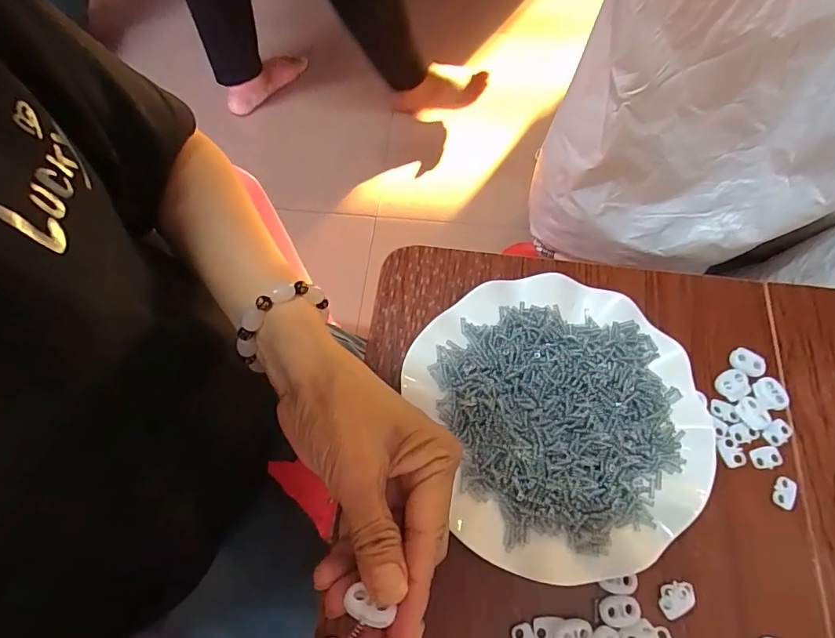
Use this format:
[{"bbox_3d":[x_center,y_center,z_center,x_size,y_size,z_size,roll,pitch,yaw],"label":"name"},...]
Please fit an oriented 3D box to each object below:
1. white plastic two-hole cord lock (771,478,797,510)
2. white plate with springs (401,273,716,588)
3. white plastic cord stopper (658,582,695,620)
[{"bbox_3d":[0.230,0.108,0.294,0.013,0.004,0.020,24,69,13],"label":"white plastic two-hole cord lock"},{"bbox_3d":[0.093,0.060,0.305,0.170,0.027,0.179,-1,66,2],"label":"white plate with springs"},{"bbox_3d":[0.149,0.161,0.270,0.022,0.004,0.016,-22,67,-7],"label":"white plastic cord stopper"}]

